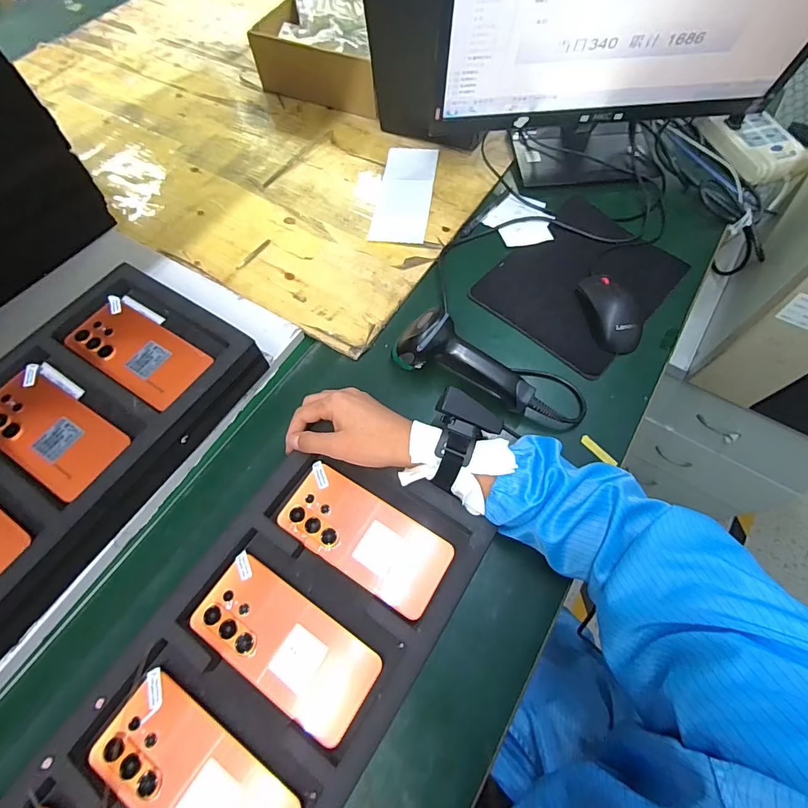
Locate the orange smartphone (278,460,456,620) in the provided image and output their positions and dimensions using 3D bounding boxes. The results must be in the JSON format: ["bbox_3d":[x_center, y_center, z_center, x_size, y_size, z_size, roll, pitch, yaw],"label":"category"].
[{"bbox_3d":[-0.039,0.132,0.417,0.169,0.005,0.077,30,68,14],"label":"orange smartphone"}]

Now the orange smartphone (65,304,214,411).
[{"bbox_3d":[-0.296,-0.060,0.465,0.160,0.009,0.080,30,68,14],"label":"orange smartphone"}]

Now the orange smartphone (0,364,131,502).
[{"bbox_3d":[-0.358,0.027,0.421,0.170,0.016,0.077,30,68,14],"label":"orange smartphone"}]

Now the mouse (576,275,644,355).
[{"bbox_3d":[0.266,-0.119,0.537,0.054,0.031,0.111,-8,64,-3],"label":"mouse"}]

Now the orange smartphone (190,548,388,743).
[{"bbox_3d":[-0.107,0.215,0.378,0.169,0.010,0.082,29,68,14],"label":"orange smartphone"}]

